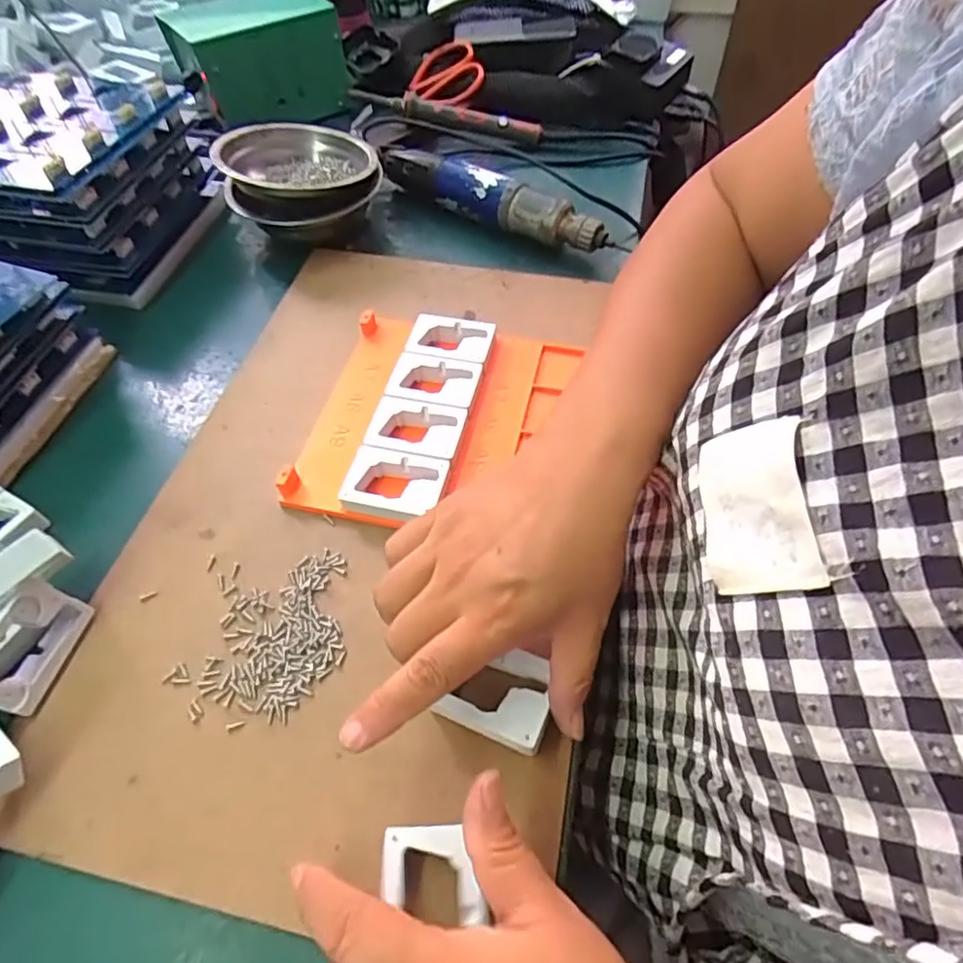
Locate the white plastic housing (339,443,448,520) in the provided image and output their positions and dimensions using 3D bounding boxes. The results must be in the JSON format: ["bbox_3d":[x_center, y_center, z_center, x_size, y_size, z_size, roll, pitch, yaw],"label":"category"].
[{"bbox_3d":[-0.050,0.003,0.352,0.056,0.015,0.042,10,56,8],"label":"white plastic housing"}]

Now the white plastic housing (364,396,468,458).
[{"bbox_3d":[-0.040,-0.032,0.374,0.056,0.014,0.040,11,57,9],"label":"white plastic housing"}]

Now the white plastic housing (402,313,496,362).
[{"bbox_3d":[-0.023,-0.097,0.426,0.060,0.021,0.040,10,56,8],"label":"white plastic housing"}]

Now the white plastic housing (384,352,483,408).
[{"bbox_3d":[-0.032,-0.066,0.401,0.056,0.015,0.043,11,57,8],"label":"white plastic housing"}]

